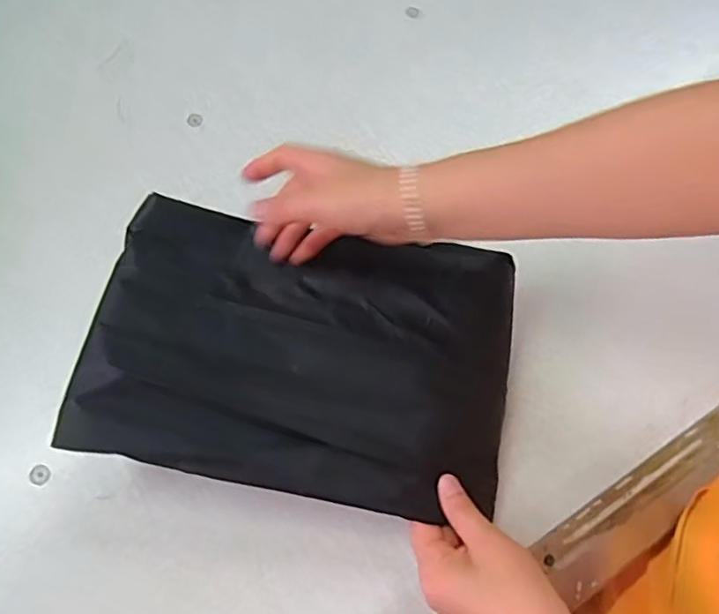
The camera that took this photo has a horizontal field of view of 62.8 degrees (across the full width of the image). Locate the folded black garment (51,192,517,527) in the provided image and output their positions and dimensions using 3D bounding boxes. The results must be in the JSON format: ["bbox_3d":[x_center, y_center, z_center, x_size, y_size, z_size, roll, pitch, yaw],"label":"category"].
[{"bbox_3d":[-0.033,0.027,0.407,0.278,0.051,0.190,10,70,2],"label":"folded black garment"}]

